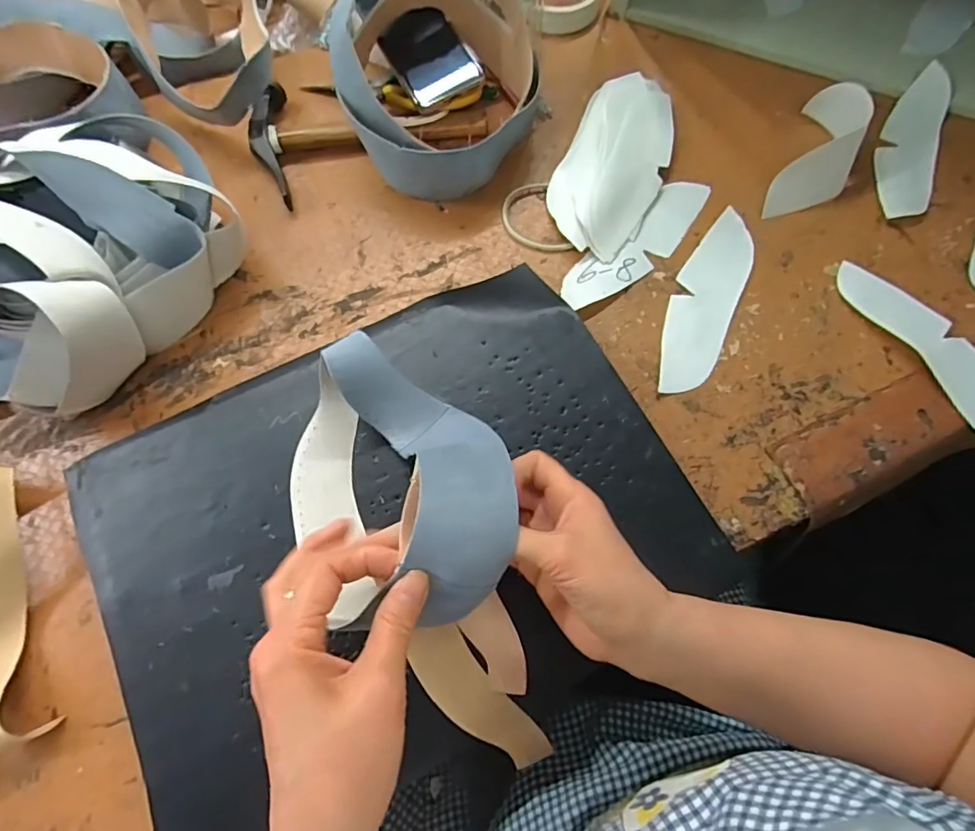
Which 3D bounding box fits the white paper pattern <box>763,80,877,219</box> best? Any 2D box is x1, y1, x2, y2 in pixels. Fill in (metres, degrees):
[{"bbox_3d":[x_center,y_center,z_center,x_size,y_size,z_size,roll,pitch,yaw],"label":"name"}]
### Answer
[{"bbox_3d":[0.333,-0.259,0.513,0.068,0.058,0.155,29,71,8],"label":"white paper pattern"}]

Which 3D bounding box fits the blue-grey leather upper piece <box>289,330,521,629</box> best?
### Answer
[{"bbox_3d":[-0.066,0.031,0.333,0.133,0.096,0.193,-40,37,-16],"label":"blue-grey leather upper piece"}]

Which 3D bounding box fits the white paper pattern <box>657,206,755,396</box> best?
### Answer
[{"bbox_3d":[0.199,-0.104,0.476,0.056,0.009,0.195,24,71,10],"label":"white paper pattern"}]

